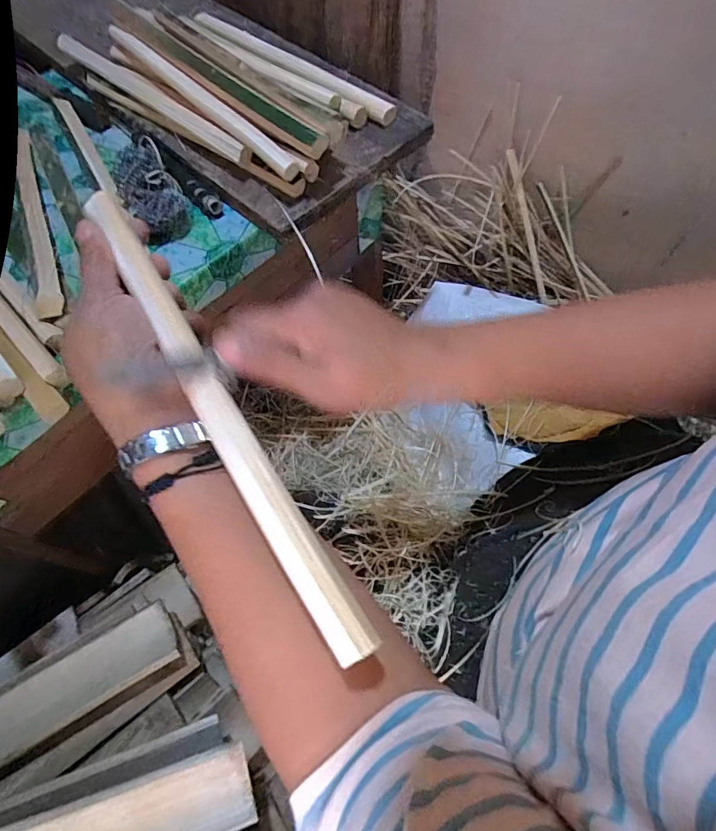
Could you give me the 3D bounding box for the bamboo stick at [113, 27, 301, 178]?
[{"bbox_3d":[-0.154,-0.311,0.454,0.019,0.019,0.292,-39,68,-15],"label":"bamboo stick"}]

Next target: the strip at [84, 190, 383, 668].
[{"bbox_3d":[-0.080,-0.015,0.246,0.018,0.008,0.294,-30,73,-12],"label":"strip"}]

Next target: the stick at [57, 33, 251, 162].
[{"bbox_3d":[-0.216,-0.331,0.484,0.311,0.017,0.022,39,72,19],"label":"stick"}]

